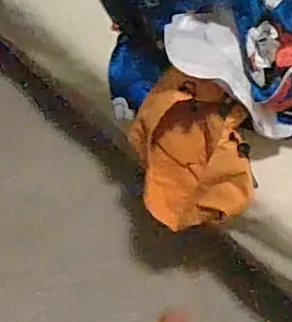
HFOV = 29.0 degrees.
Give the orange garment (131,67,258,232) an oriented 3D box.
[{"bbox_3d":[0.057,-0.015,0.747,0.152,0.176,0.168,-3,64,2],"label":"orange garment"}]

